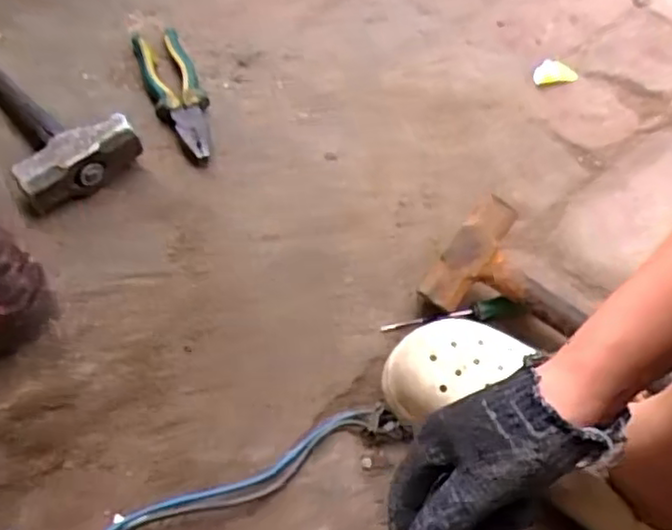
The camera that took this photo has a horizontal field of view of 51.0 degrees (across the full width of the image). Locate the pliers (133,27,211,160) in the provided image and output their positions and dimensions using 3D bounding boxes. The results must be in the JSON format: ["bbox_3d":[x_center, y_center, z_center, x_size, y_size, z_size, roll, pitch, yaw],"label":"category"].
[{"bbox_3d":[-0.164,-0.178,0.717,0.054,0.022,0.184,-15,58,-15],"label":"pliers"}]

